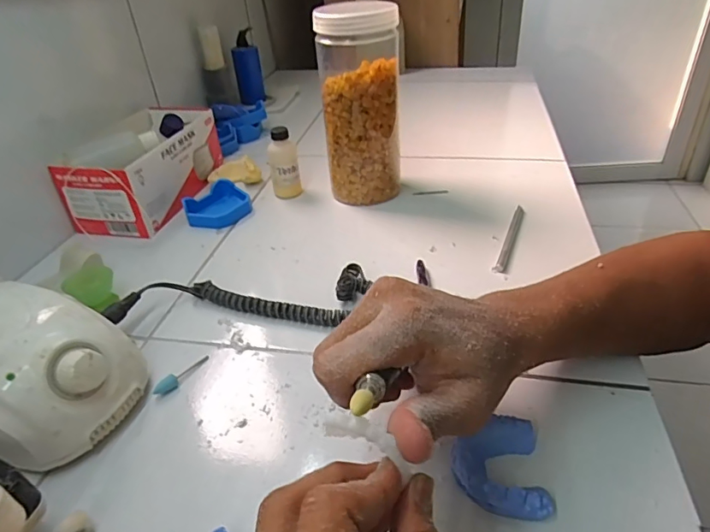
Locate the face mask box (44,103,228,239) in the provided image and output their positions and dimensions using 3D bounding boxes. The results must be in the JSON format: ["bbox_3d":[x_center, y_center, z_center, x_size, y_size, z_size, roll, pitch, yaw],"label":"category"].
[{"bbox_3d":[-0.260,-0.129,0.623,0.100,0.089,0.207,5,36,13],"label":"face mask box"}]

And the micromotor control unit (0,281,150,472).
[{"bbox_3d":[-0.231,0.074,0.343,0.133,0.082,0.112,14,39,25],"label":"micromotor control unit"}]

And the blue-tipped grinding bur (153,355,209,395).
[{"bbox_3d":[-0.135,0.083,0.380,0.008,0.009,0.049,15,40,26],"label":"blue-tipped grinding bur"}]

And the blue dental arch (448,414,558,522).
[{"bbox_3d":[0.087,0.122,0.299,0.055,0.021,0.062,-1,35,5],"label":"blue dental arch"}]

